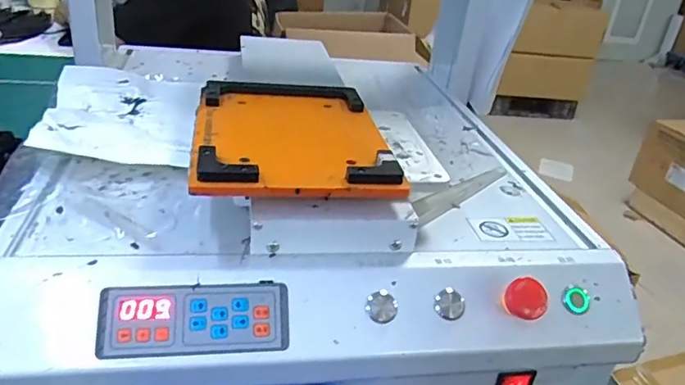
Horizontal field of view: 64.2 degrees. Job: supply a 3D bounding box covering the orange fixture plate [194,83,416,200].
[{"bbox_3d":[-0.044,-0.054,0.456,0.150,0.016,0.207,0,29,-12],"label":"orange fixture plate"}]

